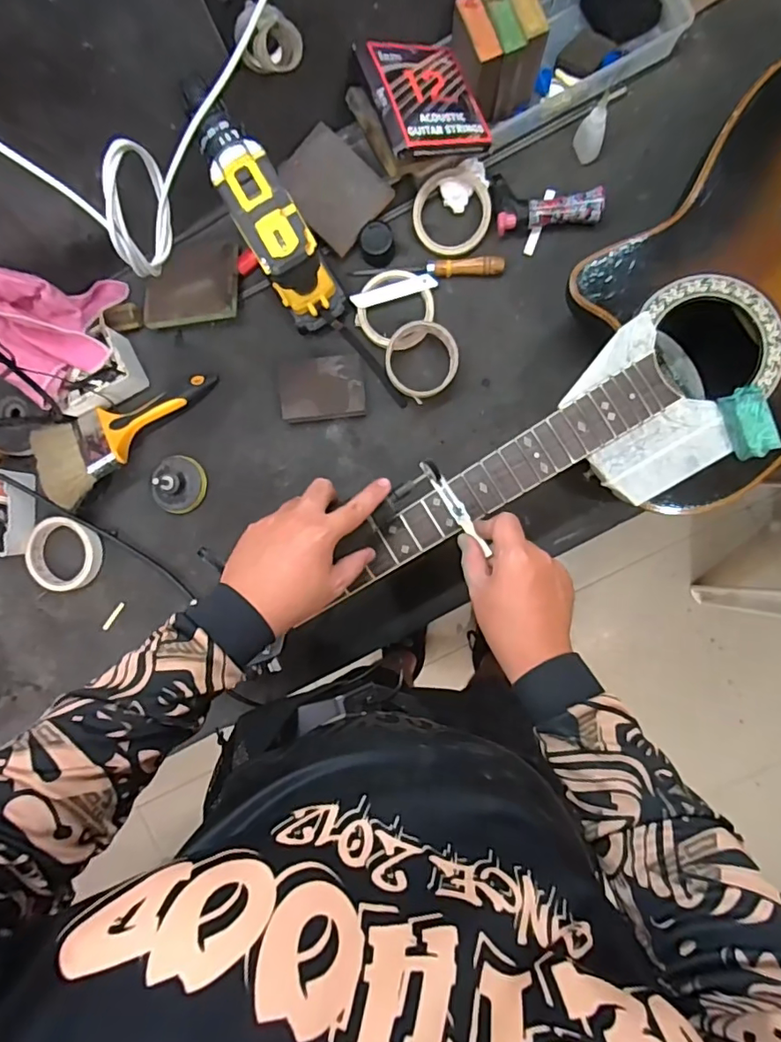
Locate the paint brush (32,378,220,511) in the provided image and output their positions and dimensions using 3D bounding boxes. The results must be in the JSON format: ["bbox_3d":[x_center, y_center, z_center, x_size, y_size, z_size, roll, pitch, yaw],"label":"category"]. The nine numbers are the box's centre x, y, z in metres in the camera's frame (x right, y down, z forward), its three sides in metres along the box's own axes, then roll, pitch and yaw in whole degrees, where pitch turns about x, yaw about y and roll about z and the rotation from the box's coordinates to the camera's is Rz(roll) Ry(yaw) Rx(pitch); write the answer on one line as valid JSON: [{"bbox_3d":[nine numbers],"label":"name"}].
[{"bbox_3d":[-0.328,-0.122,0.660,0.230,0.043,0.108,-36,87,-12],"label":"paint brush"}]

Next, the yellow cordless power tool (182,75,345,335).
[{"bbox_3d":[-0.123,-0.302,0.565,0.064,0.205,0.174,-33,87,4],"label":"yellow cordless power tool"}]

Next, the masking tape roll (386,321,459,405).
[{"bbox_3d":[0.038,-0.189,0.637,0.084,0.035,0.097,12,91,5],"label":"masking tape roll"}]

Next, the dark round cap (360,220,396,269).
[{"bbox_3d":[-0.016,-0.337,0.642,0.037,0.025,0.040,0,90,5],"label":"dark round cap"}]

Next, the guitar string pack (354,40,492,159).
[{"bbox_3d":[0.037,-0.460,0.578,0.118,0.017,0.133,-22,88,-21],"label":"guitar string pack"}]

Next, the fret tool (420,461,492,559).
[{"bbox_3d":[0.065,-0.016,0.541,0.015,0.015,0.111,-34,74,4],"label":"fret tool"}]

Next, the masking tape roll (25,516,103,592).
[{"bbox_3d":[-0.419,0.043,0.685,0.089,0.017,0.092,0,90,5],"label":"masking tape roll"}]

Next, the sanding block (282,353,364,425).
[{"bbox_3d":[-0.083,-0.163,0.654,0.100,0.022,0.075,-6,89,5],"label":"sanding block"}]

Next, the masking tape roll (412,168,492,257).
[{"bbox_3d":[0.074,-0.370,0.640,0.091,0.018,0.094,4,90,5],"label":"masking tape roll"}]

